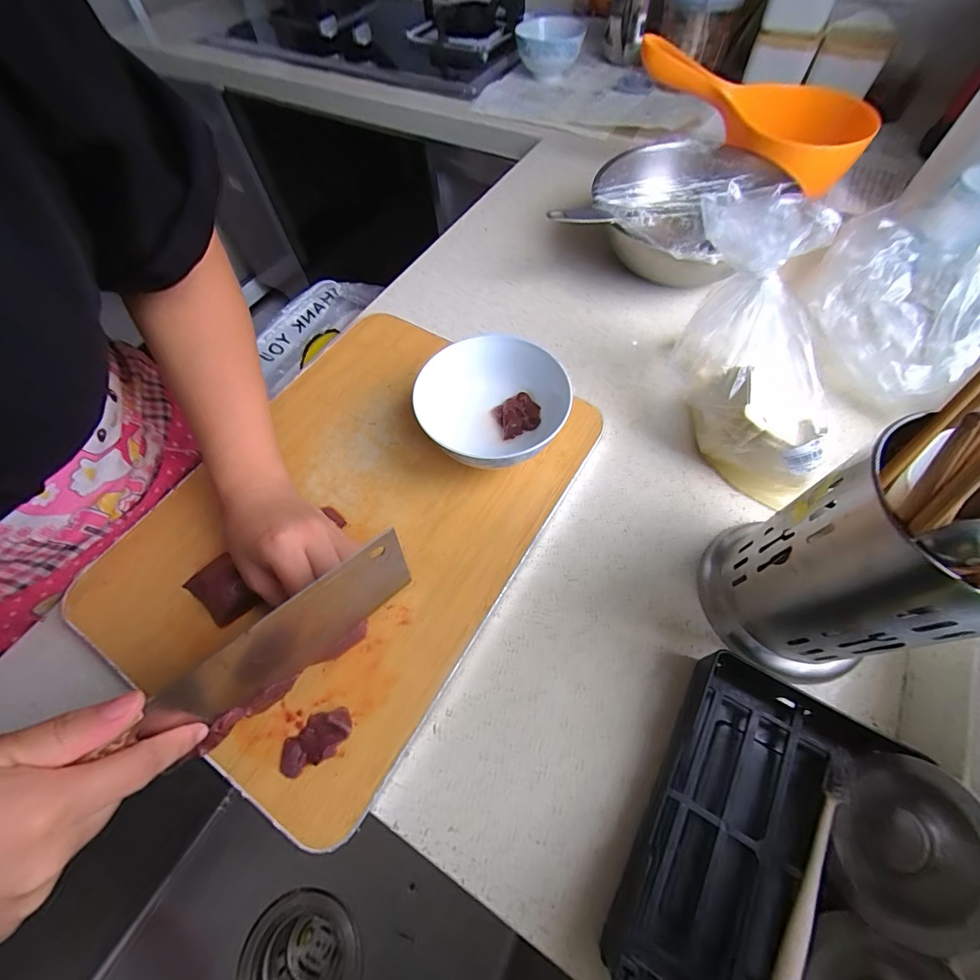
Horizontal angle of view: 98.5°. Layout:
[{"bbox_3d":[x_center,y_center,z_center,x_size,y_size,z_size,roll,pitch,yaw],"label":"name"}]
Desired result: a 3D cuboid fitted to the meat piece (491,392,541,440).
[{"bbox_3d":[0.025,-0.067,0.376,0.037,0.013,0.034,-19,62,-8],"label":"meat piece"}]

